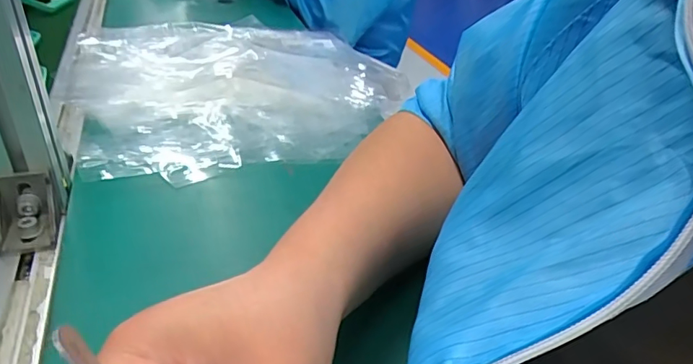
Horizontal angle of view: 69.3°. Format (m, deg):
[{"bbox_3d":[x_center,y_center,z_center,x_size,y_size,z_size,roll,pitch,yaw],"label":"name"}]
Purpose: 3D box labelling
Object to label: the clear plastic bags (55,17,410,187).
[{"bbox_3d":[-0.117,-0.128,0.588,0.392,0.053,0.348,-15,40,-29],"label":"clear plastic bags"}]

